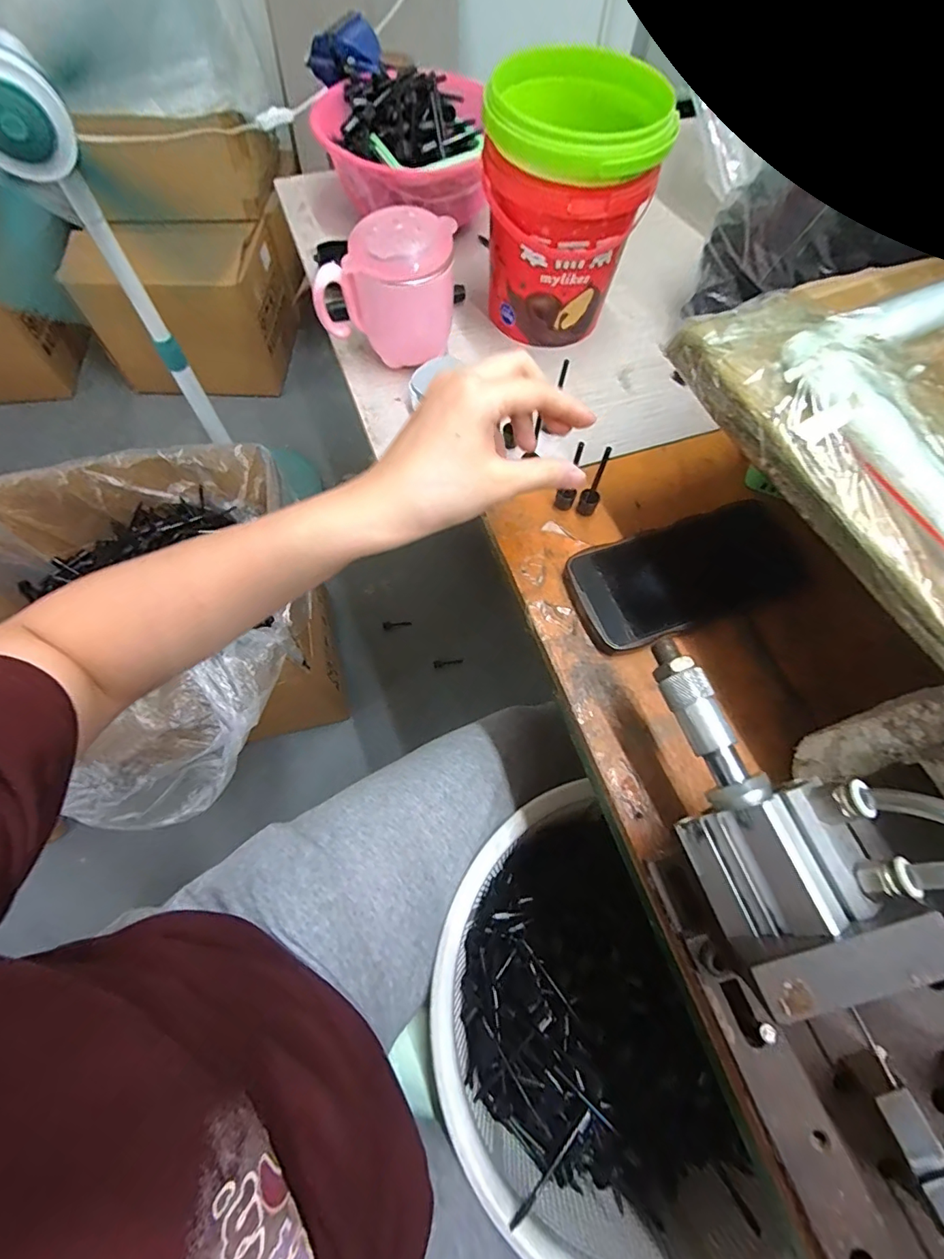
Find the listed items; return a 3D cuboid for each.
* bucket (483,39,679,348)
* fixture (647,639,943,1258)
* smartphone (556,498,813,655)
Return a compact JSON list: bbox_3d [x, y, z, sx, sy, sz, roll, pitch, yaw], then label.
[{"bbox_3d":[0.074,-0.347,0.409,0.125,0.150,0.132,6,67,0],"label":"bucket"},{"bbox_3d":[0.200,0.200,0.191,0.131,0.089,0.437,-18,69,-10],"label":"fixture"},{"bbox_3d":[0.162,-0.042,0.360,0.186,0.018,0.079,-21,69,-11],"label":"smartphone"}]

